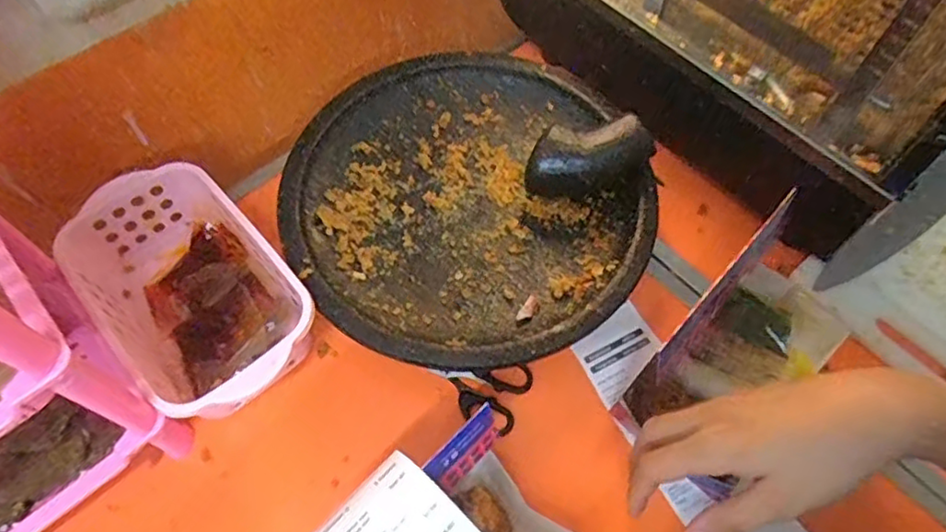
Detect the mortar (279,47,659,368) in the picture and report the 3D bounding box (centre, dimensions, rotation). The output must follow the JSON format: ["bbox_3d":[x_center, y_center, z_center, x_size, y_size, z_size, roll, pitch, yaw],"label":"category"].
[{"bbox_3d":[-0.003,-0.060,0.628,0.333,0.064,0.335,0,61,0],"label":"mortar"}]

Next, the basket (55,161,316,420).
[{"bbox_3d":[-0.249,0.027,0.573,0.144,0.086,0.239,-38,68,-19],"label":"basket"}]

